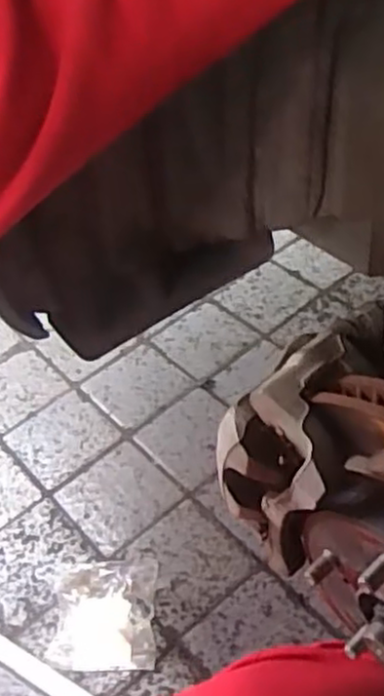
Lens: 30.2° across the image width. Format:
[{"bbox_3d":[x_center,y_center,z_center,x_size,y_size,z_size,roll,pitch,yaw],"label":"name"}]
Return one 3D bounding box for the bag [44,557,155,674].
[{"bbox_3d":[-0.115,0.344,0.931,0.133,0.029,0.140,-5,46,5],"label":"bag"}]

